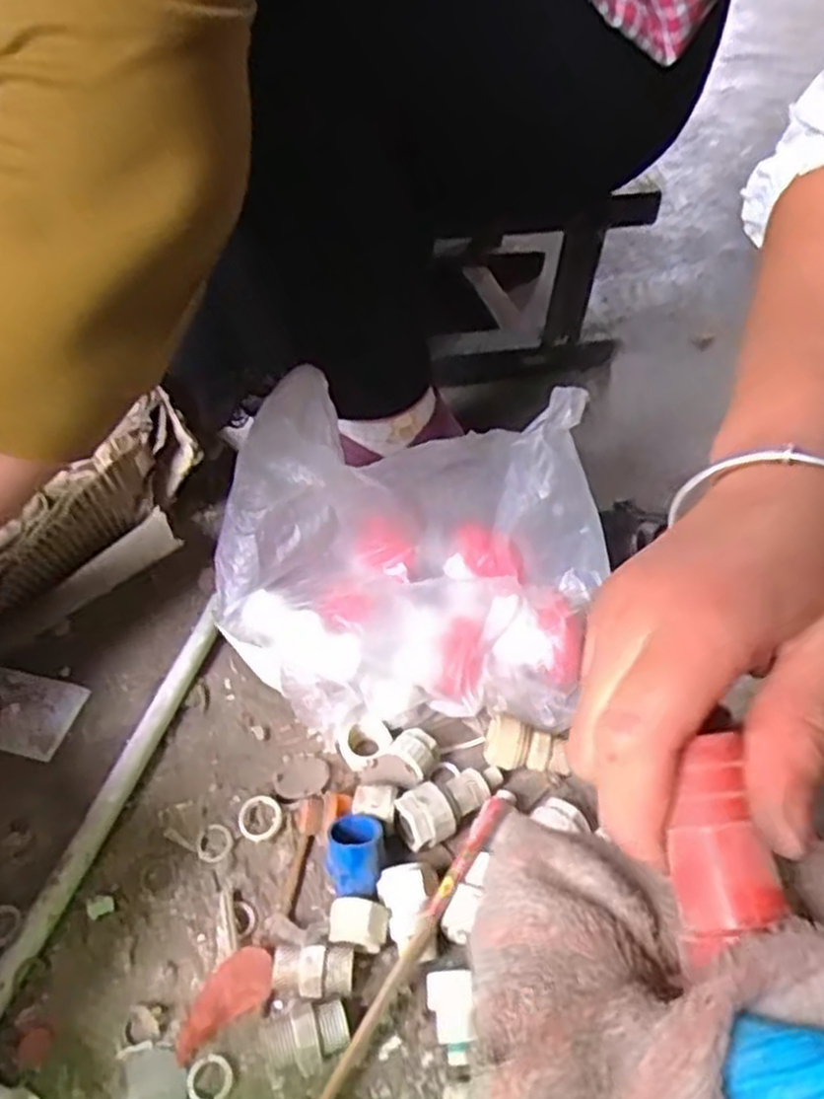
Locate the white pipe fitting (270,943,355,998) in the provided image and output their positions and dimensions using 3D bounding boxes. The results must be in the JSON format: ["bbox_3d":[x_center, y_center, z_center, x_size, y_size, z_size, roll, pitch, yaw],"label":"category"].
[{"bbox_3d":[-0.051,0.215,0.386,0.043,0.020,0.022,3,47,3],"label":"white pipe fitting"}]

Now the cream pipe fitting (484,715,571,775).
[{"bbox_3d":[0.071,0.123,0.469,0.051,0.023,0.028,6,48,6],"label":"cream pipe fitting"}]

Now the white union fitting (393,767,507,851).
[{"bbox_3d":[0.025,0.148,0.441,0.067,0.031,0.031,-18,50,-16],"label":"white union fitting"}]

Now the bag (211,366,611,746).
[{"bbox_3d":[-0.001,0.010,0.474,0.236,0.172,0.145,0,47,0],"label":"bag"}]

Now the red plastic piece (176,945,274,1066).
[{"bbox_3d":[-0.095,0.225,0.379,0.057,0.011,0.025,-32,55,-26],"label":"red plastic piece"}]

